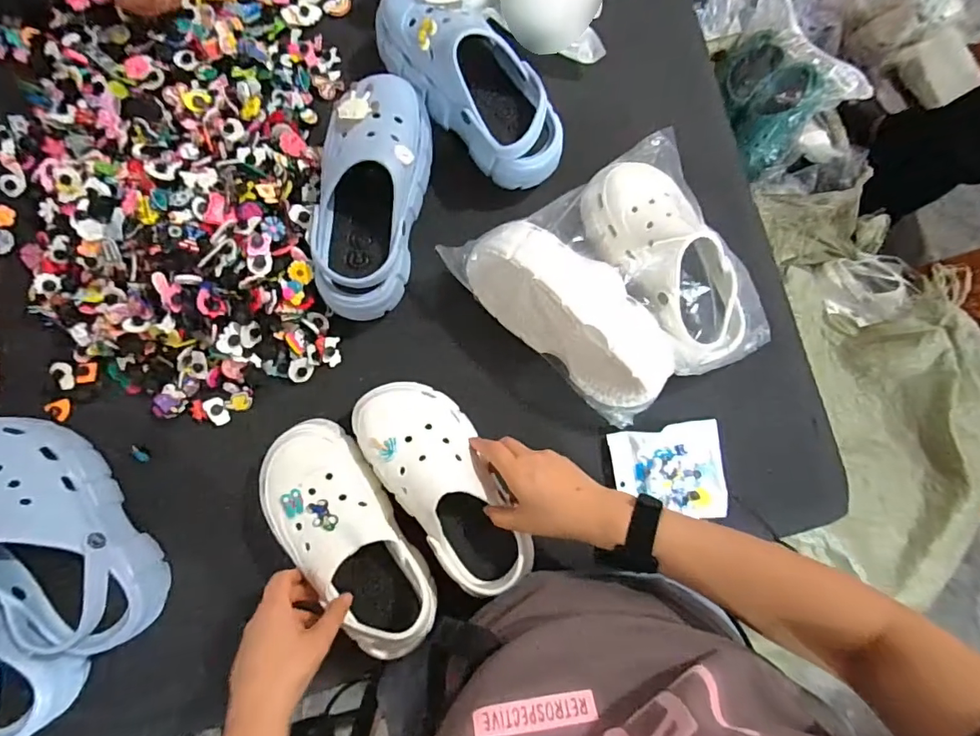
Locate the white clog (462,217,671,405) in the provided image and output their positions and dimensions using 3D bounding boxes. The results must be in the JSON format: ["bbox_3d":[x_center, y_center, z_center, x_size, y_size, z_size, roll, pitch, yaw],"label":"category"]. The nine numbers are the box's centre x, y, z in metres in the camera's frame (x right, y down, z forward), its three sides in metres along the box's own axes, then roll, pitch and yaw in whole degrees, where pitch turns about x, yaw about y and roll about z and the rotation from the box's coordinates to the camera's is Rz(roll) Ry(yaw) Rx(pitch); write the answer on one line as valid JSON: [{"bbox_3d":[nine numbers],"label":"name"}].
[{"bbox_3d":[0.093,-0.068,0.540,0.254,0.089,0.116,40,82,-1],"label":"white clog"}]

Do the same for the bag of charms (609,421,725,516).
[{"bbox_3d":[0.217,0.126,0.593,0.135,0.010,0.111,-7,86,-7],"label":"bag of charms"}]

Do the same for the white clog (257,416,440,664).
[{"bbox_3d":[-0.146,0.172,0.493,0.103,0.073,0.243,-31,90,-8],"label":"white clog"}]

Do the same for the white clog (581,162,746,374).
[{"bbox_3d":[0.192,-0.117,0.553,0.119,0.105,0.250,-31,89,-8],"label":"white clog"}]

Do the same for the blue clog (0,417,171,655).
[{"bbox_3d":[-0.429,0.161,0.474,0.106,0.079,0.256,-32,89,-8],"label":"blue clog"}]

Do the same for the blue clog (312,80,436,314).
[{"bbox_3d":[-0.126,-0.187,0.527,0.100,0.085,0.254,9,84,-5],"label":"blue clog"}]

